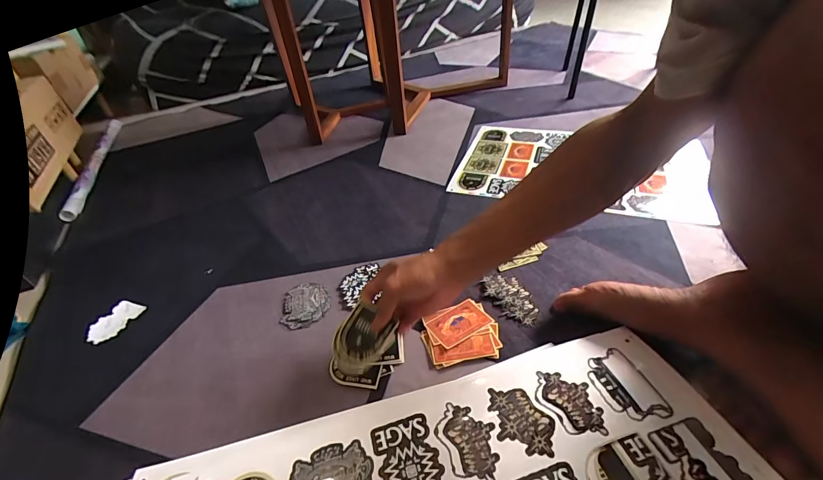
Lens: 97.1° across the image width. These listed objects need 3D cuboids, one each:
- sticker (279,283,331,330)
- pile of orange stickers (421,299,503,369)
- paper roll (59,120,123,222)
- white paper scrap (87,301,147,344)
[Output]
[{"bbox_3d":[-0.161,0.096,0.550,0.072,0.004,0.082,-9,40,-4],"label":"sticker"},{"bbox_3d":[0.065,0.123,0.486,0.096,0.004,0.090,-15,41,-10],"label":"pile of orange stickers"},{"bbox_3d":[-0.852,-0.220,0.991,0.037,0.028,0.591,-19,42,-15],"label":"paper roll"},{"bbox_3d":[-0.456,0.124,0.559,0.046,0.008,0.073,8,42,16],"label":"white paper scrap"}]

